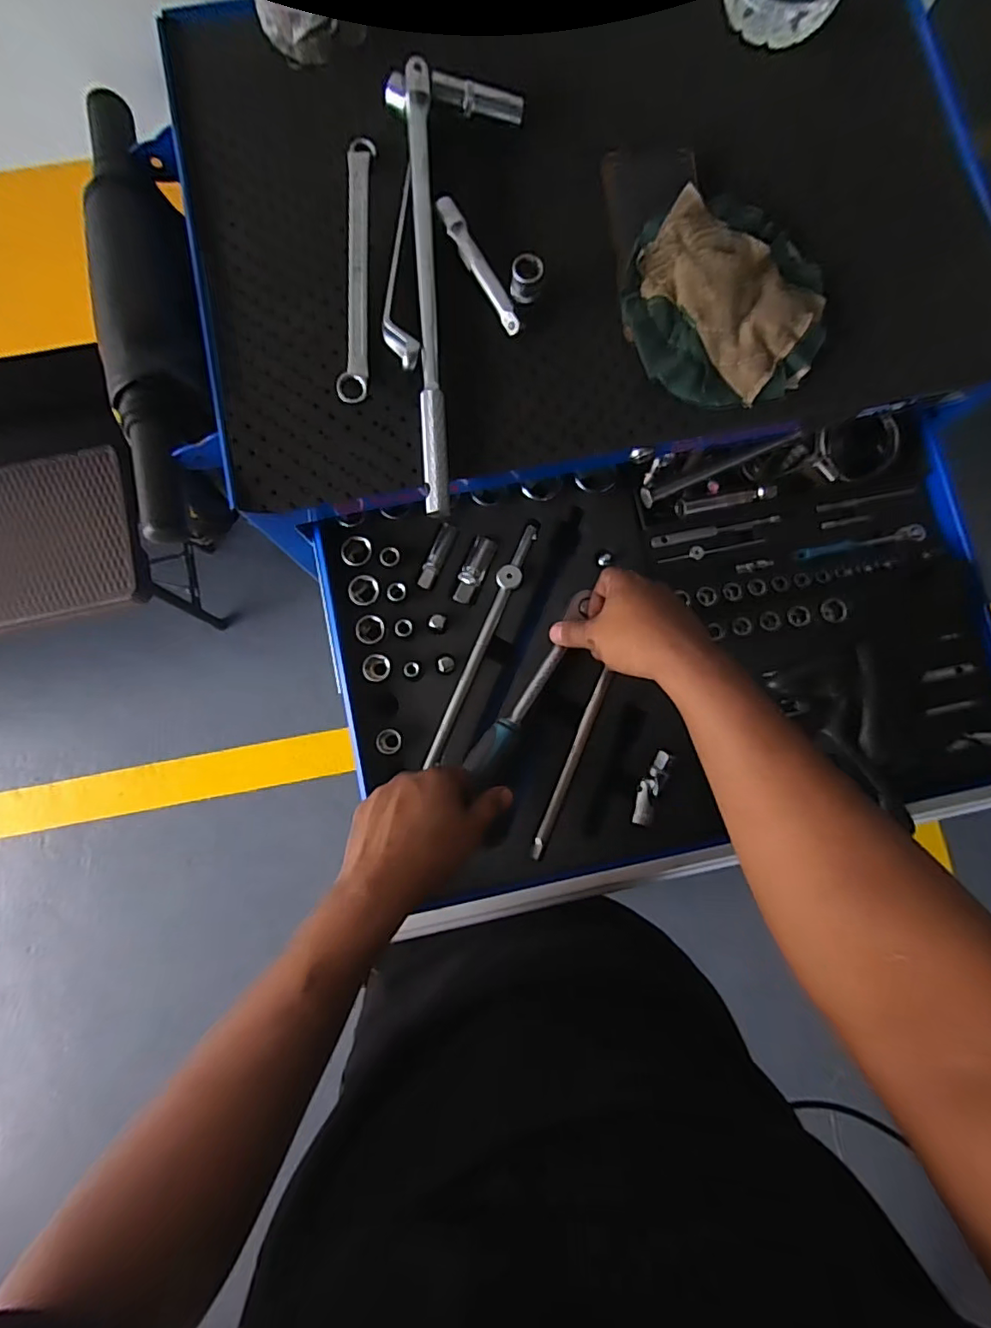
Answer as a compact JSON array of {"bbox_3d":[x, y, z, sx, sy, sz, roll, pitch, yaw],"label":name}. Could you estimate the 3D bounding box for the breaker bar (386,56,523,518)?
[{"bbox_3d":[-0.019,-0.303,0.434,0.104,0.040,0.362,-6,83,-2],"label":"breaker bar"}]

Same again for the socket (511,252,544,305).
[{"bbox_3d":[0.025,-0.303,0.436,0.024,0.025,0.021,5,83,-1],"label":"socket"}]

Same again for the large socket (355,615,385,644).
[{"bbox_3d":[-0.113,-0.030,0.505,0.025,0.021,0.024,0,83,-1],"label":"large socket"}]

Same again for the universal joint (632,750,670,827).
[{"bbox_3d":[0.139,0.111,0.496,0.019,0.013,0.068,19,83,1],"label":"universal joint"}]

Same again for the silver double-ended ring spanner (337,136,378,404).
[{"bbox_3d":[-0.109,-0.320,0.447,0.021,0.023,0.239,0,83,-1],"label":"silver double-ended ring spanner"}]

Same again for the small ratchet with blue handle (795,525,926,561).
[{"bbox_3d":[0.347,-0.116,0.525,0.131,0.012,0.016,-11,83,-2],"label":"small ratchet with blue handle"}]

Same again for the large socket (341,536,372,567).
[{"bbox_3d":[-0.127,-0.102,0.514,0.025,0.020,0.027,0,83,-1],"label":"large socket"}]

